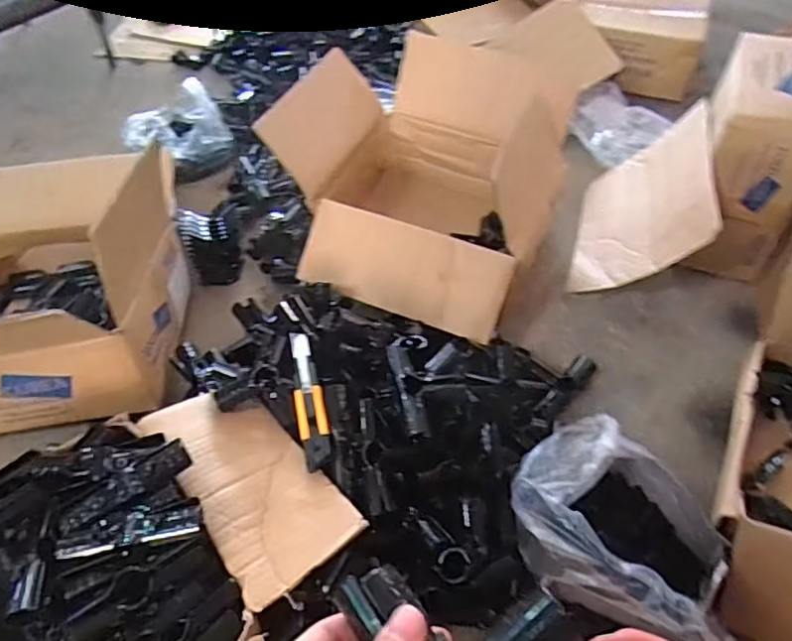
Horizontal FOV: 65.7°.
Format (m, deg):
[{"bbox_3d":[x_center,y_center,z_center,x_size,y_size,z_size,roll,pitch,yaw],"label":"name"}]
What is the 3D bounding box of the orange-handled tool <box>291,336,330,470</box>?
[{"bbox_3d":[-0.105,0.089,0.736,0.033,0.016,0.195,-10,51,-9],"label":"orange-handled tool"}]

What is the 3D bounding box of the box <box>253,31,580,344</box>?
[{"bbox_3d":[0.033,-0.191,1.001,0.405,0.283,0.400,19,52,16],"label":"box"}]

